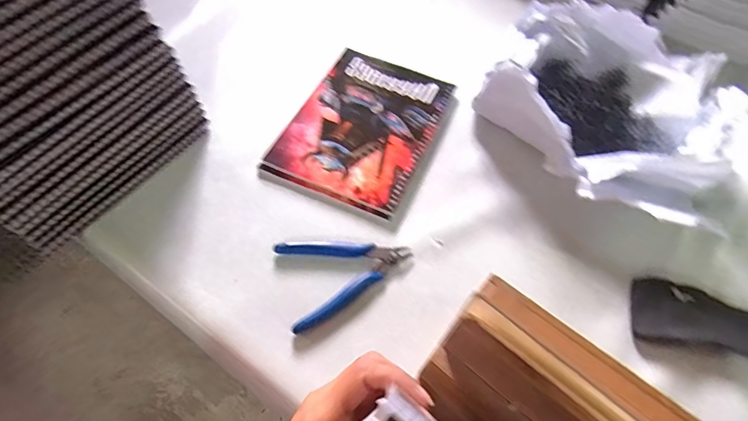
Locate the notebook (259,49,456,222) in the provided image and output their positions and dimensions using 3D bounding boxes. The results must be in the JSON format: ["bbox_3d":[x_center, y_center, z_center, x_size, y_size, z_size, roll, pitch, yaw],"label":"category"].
[{"bbox_3d":[-0.009,-0.095,0.494,0.143,0.010,0.209,23,61,10],"label":"notebook"}]

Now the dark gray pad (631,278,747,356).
[{"bbox_3d":[0.290,0.097,0.395,0.113,0.027,0.058,14,60,5],"label":"dark gray pad"}]

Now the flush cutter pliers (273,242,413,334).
[{"bbox_3d":[-0.022,0.056,0.397,0.114,0.008,0.079,-11,61,-10],"label":"flush cutter pliers"}]

